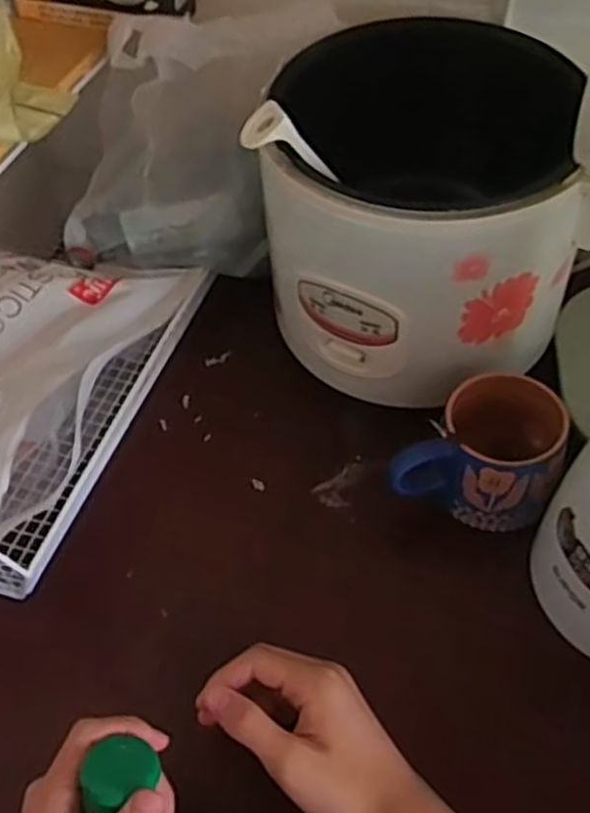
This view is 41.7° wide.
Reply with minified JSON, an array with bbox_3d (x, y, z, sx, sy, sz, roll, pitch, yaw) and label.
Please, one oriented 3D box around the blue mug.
[{"bbox_3d":[0.137,0.035,0.588,0.116,0.084,0.088,5,52,7],"label":"blue mug"}]

